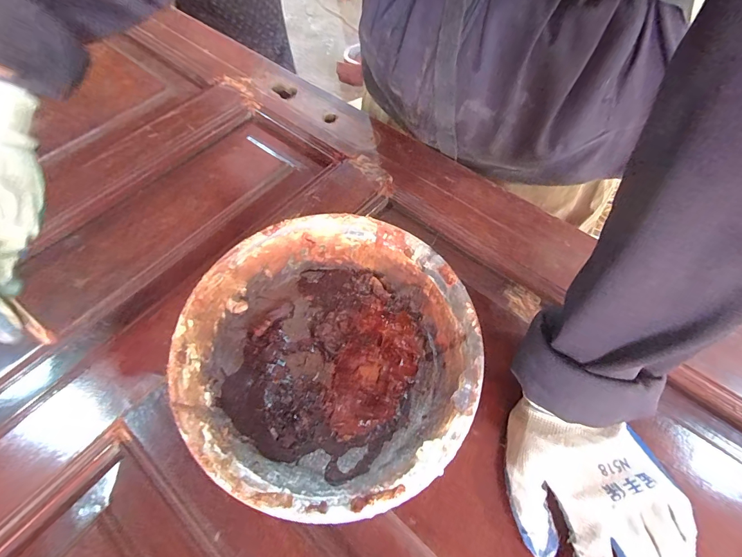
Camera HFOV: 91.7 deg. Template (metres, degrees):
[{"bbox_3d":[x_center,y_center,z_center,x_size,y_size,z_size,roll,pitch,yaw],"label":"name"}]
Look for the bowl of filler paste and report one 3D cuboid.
[{"bbox_3d":[-0.029,0.060,0.283,0.202,0.081,0.198,0,60,1],"label":"bowl of filler paste"}]

